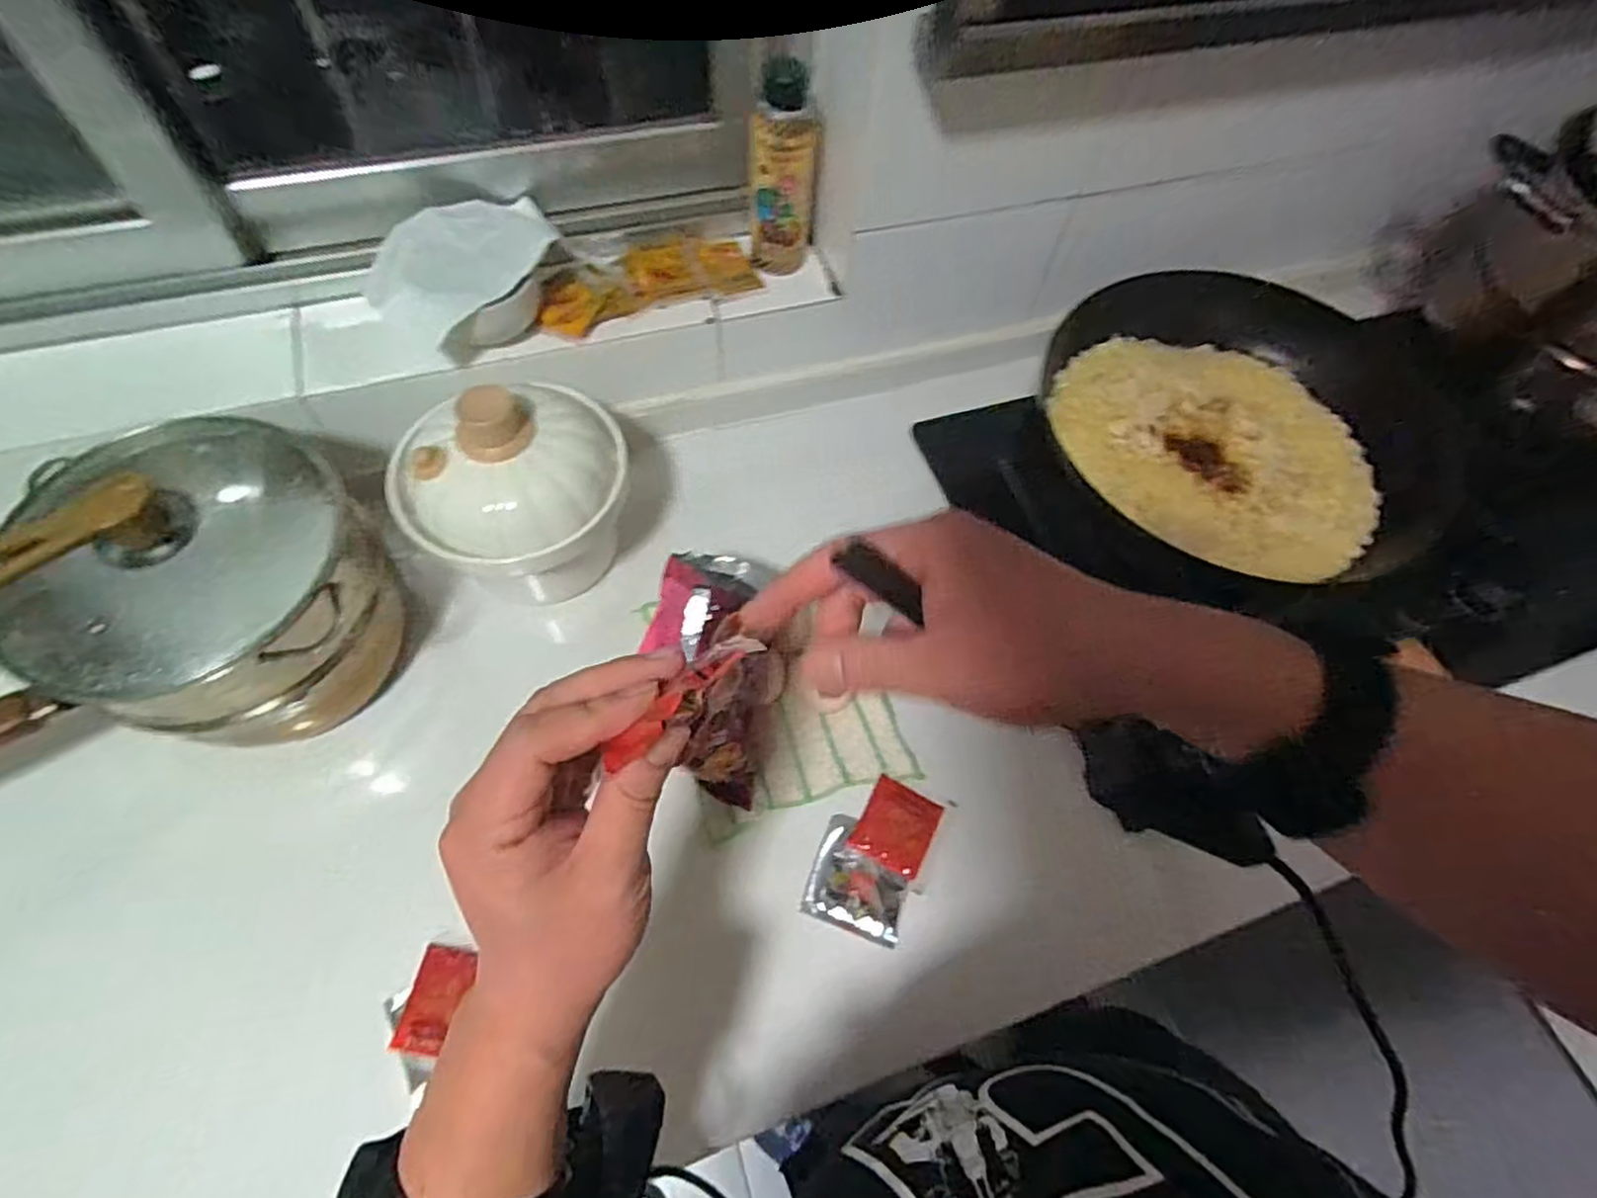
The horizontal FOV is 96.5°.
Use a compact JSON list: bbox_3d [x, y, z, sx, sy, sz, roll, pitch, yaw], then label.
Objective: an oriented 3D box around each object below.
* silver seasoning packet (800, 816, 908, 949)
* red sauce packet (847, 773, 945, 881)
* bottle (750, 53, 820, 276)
[{"bbox_3d":[0.047,0.210,0.536,0.072,0.004,0.075,19,62,6],"label":"silver seasoning packet"},{"bbox_3d":[0.077,0.176,0.554,0.055,0.004,0.062,28,63,11],"label":"red sauce packet"},{"bbox_3d":[-0.011,-0.366,0.613,0.059,0.153,0.048,7,61,-1],"label":"bottle"}]

